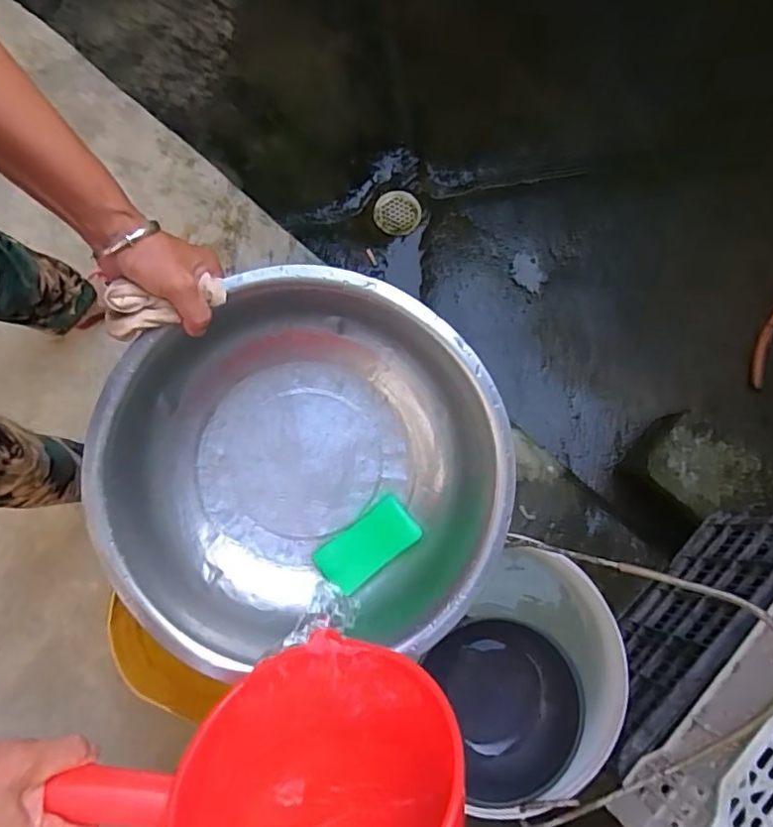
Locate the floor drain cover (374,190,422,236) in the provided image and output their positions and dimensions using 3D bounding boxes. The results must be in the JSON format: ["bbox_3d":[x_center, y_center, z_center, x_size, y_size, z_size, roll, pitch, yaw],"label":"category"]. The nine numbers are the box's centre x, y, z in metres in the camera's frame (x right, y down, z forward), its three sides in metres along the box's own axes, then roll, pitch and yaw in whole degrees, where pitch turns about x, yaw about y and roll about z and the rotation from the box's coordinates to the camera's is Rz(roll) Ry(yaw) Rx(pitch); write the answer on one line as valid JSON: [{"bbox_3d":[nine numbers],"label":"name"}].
[{"bbox_3d":[0.027,-0.486,1.387,0.111,0.012,0.103,9,88,8],"label":"floor drain cover"}]

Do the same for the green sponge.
[{"bbox_3d":[-0.020,0.137,0.598,0.106,0.011,0.053,-37,83,-7],"label":"green sponge"}]

